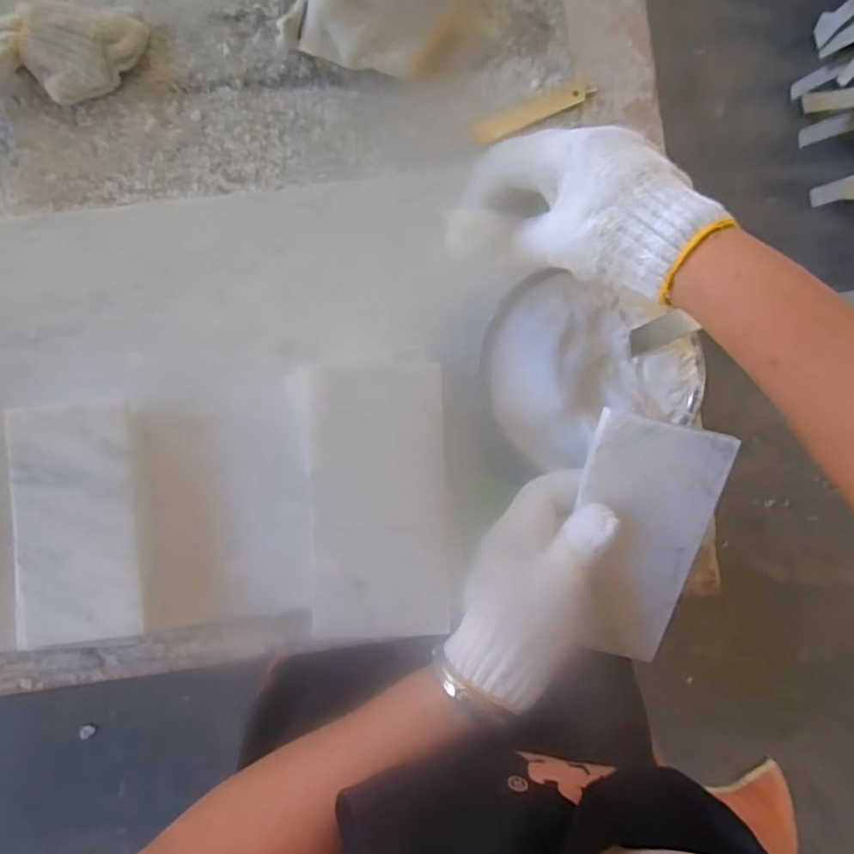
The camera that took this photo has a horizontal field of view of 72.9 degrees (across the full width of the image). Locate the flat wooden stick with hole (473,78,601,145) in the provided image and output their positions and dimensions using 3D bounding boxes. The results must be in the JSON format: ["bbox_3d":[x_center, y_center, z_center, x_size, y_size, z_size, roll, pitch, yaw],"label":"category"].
[{"bbox_3d":[0.082,-0.242,0.442,0.101,0.004,0.019,-25,90,-3],"label":"flat wooden stick with hole"}]

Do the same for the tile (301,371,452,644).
[{"bbox_3d":[-0.027,0.041,0.328,0.076,0.013,0.151,-2,89,-3],"label":"tile"}]

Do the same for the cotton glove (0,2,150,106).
[{"bbox_3d":[-0.270,-0.258,0.405,0.143,0.046,0.052,-15,89,-3],"label":"cotton glove"}]

